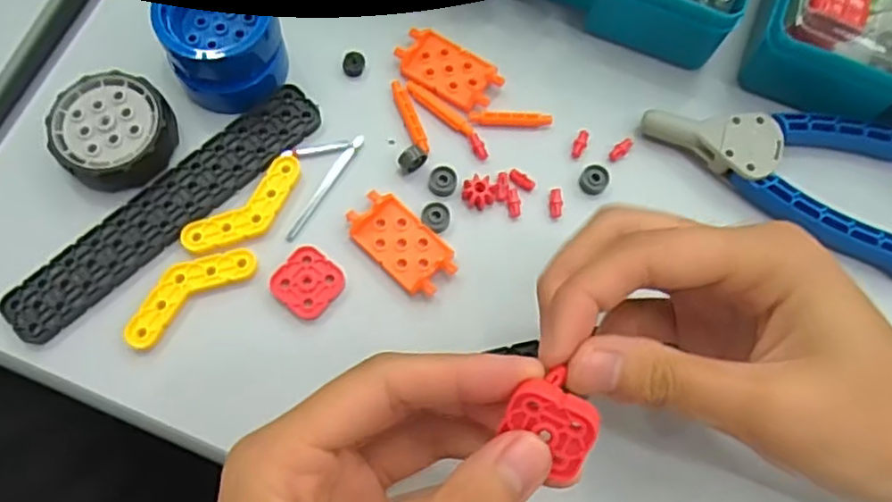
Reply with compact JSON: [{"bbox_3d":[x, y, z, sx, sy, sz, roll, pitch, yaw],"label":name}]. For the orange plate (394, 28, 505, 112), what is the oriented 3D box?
[{"bbox_3d":[0.001,-0.084,0.310,0.047,0.008,0.027,30,75,7],"label":"orange plate"}]

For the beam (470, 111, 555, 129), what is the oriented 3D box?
[{"bbox_3d":[0.030,-0.060,0.305,0.037,0.004,0.006,3,73,-1],"label":"beam"}]

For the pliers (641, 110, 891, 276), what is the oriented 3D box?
[{"bbox_3d":[0.151,-0.040,0.296,0.124,0.014,0.068,20,74,4],"label":"pliers"}]

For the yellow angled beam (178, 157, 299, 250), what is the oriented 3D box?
[{"bbox_3d":[-0.084,-0.017,0.286,0.058,0.004,0.021,-41,79,-12],"label":"yellow angled beam"}]

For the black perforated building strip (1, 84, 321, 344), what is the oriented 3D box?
[{"bbox_3d":[-0.116,-0.018,0.284,0.148,0.005,0.030,-42,79,-12],"label":"black perforated building strip"}]

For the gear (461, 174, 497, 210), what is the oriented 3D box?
[{"bbox_3d":[0.015,-0.027,0.292,0.014,0.007,0.015,0,74,-1],"label":"gear"}]

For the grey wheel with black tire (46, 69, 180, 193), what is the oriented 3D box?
[{"bbox_3d":[-0.144,-0.053,0.287,0.049,0.014,0.049,0,74,-1],"label":"grey wheel with black tire"}]

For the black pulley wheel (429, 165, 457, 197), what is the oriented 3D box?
[{"bbox_3d":[-0.001,-0.031,0.293,0.012,0.004,0.013,0,74,-1],"label":"black pulley wheel"}]

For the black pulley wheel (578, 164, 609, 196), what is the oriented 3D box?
[{"bbox_3d":[0.066,-0.032,0.296,0.013,0.004,0.013,0,74,-1],"label":"black pulley wheel"}]

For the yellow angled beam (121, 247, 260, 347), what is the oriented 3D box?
[{"bbox_3d":[-0.106,0.015,0.274,0.058,0.004,0.021,-36,78,-11],"label":"yellow angled beam"}]

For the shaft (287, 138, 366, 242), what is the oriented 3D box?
[{"bbox_3d":[-0.053,-0.028,0.292,0.006,0.004,0.055,31,75,7],"label":"shaft"}]

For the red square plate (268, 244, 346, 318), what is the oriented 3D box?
[{"bbox_3d":[-0.057,0.012,0.276,0.025,0.004,0.026,40,76,10],"label":"red square plate"}]

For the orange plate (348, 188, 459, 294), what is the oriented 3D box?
[{"bbox_3d":[-0.019,-0.004,0.282,0.048,0.005,0.025,43,77,10],"label":"orange plate"}]

